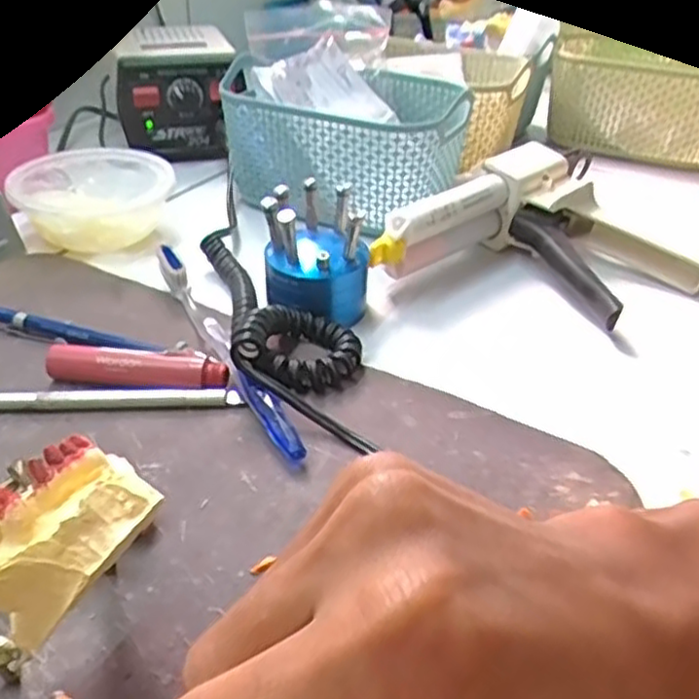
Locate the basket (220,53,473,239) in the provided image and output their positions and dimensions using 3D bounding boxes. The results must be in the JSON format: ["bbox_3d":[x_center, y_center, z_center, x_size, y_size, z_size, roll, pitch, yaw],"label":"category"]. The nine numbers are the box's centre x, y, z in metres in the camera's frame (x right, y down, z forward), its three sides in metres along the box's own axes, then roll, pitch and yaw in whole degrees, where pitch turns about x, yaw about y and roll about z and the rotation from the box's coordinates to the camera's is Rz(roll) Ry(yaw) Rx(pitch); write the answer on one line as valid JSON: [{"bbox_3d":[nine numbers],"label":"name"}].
[{"bbox_3d":[-0.001,-0.151,0.534,0.172,0.091,0.119,22,39,24],"label":"basket"}]

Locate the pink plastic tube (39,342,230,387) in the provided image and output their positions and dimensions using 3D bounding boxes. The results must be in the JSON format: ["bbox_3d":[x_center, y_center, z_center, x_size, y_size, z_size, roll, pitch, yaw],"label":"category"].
[{"bbox_3d":[-0.103,0.011,0.351,0.089,0.018,0.014,5,35,2],"label":"pink plastic tube"}]

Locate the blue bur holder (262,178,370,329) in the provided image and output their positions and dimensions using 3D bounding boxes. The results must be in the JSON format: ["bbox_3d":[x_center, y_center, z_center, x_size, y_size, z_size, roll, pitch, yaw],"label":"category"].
[{"bbox_3d":[-0.019,-0.055,0.410,0.058,0.067,0.057,3,35,0],"label":"blue bur holder"}]

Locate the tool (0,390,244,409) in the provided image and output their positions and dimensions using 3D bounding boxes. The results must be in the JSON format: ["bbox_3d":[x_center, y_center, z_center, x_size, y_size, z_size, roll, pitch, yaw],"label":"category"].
[{"bbox_3d":[-0.113,0.023,0.342,0.120,0.008,0.010,-1,35,-7],"label":"tool"}]

